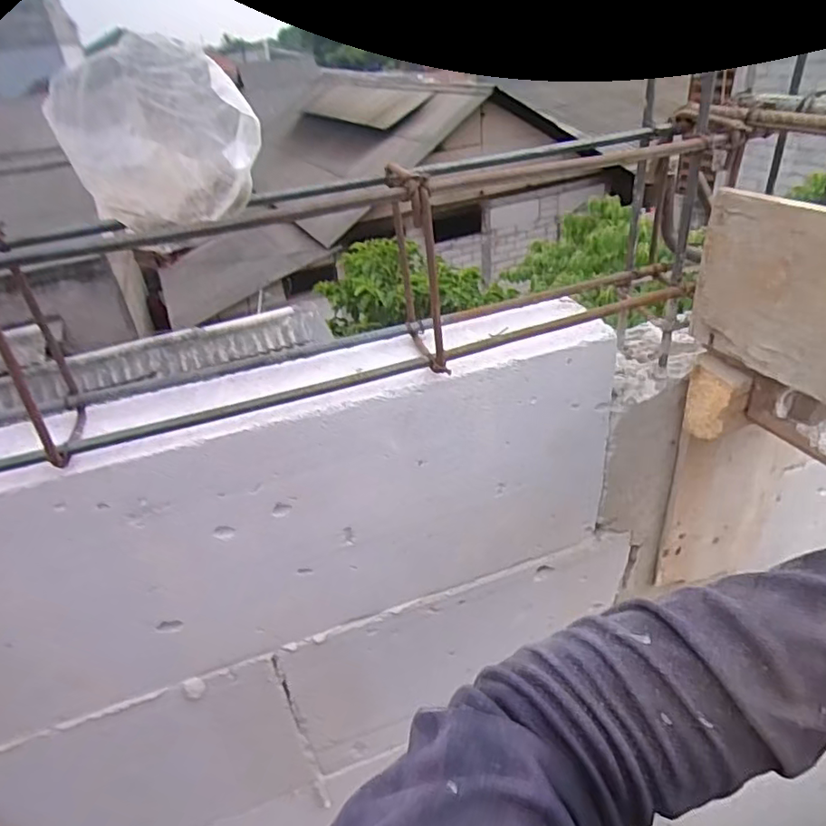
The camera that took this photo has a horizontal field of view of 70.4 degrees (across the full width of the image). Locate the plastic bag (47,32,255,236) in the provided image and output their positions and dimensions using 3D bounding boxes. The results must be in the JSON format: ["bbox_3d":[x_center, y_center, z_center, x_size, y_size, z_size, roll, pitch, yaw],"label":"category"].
[{"bbox_3d":[-0.128,-0.141,0.296,0.086,0.078,0.072,-17,34,-15],"label":"plastic bag"}]

